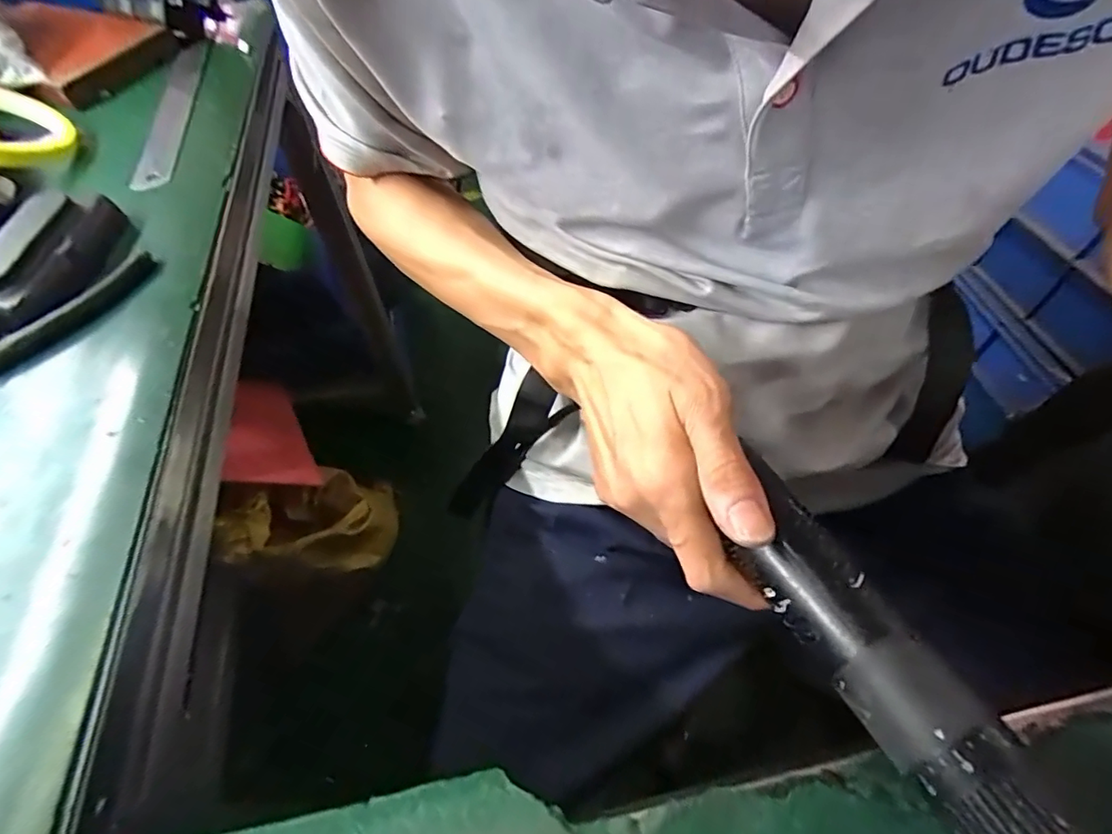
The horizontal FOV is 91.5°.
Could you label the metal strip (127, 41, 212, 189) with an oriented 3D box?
[{"bbox_3d":[-0.310,-0.249,0.436,0.032,0.007,0.216,-13,58,-1],"label":"metal strip"}]

